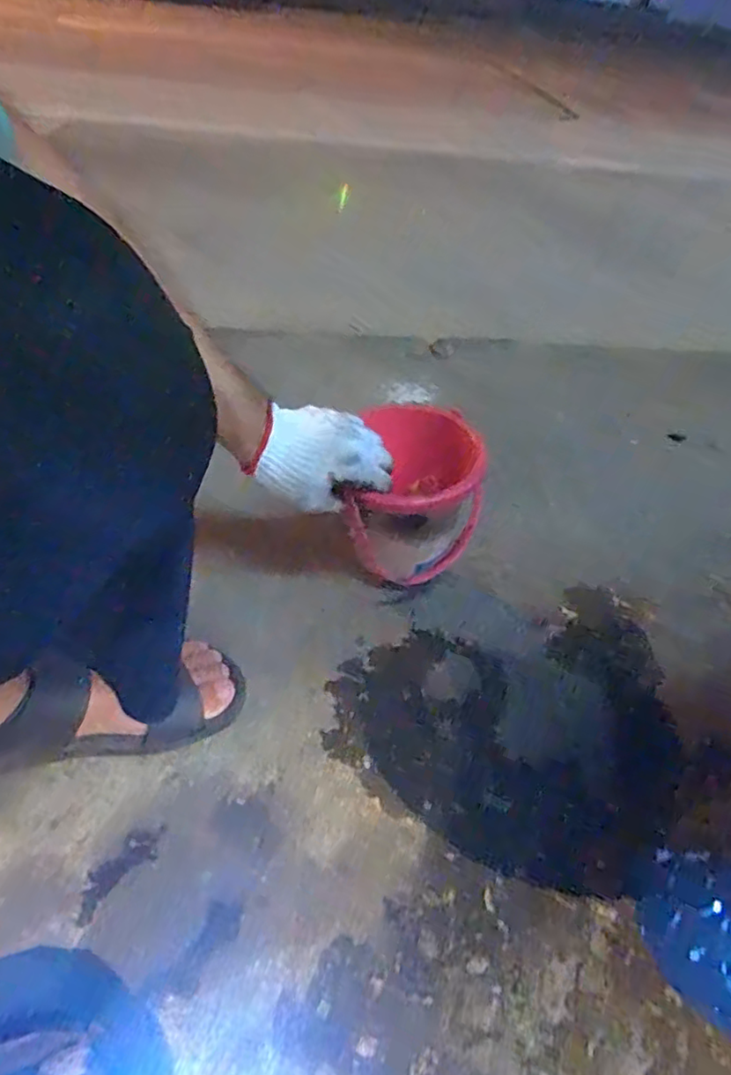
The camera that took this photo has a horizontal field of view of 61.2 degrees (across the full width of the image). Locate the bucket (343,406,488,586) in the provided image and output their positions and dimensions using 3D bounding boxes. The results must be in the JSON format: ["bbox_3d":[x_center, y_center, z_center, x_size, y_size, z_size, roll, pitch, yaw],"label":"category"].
[{"bbox_3d":[0.037,-0.035,0.608,0.128,0.132,0.141,21,43,16],"label":"bucket"}]

